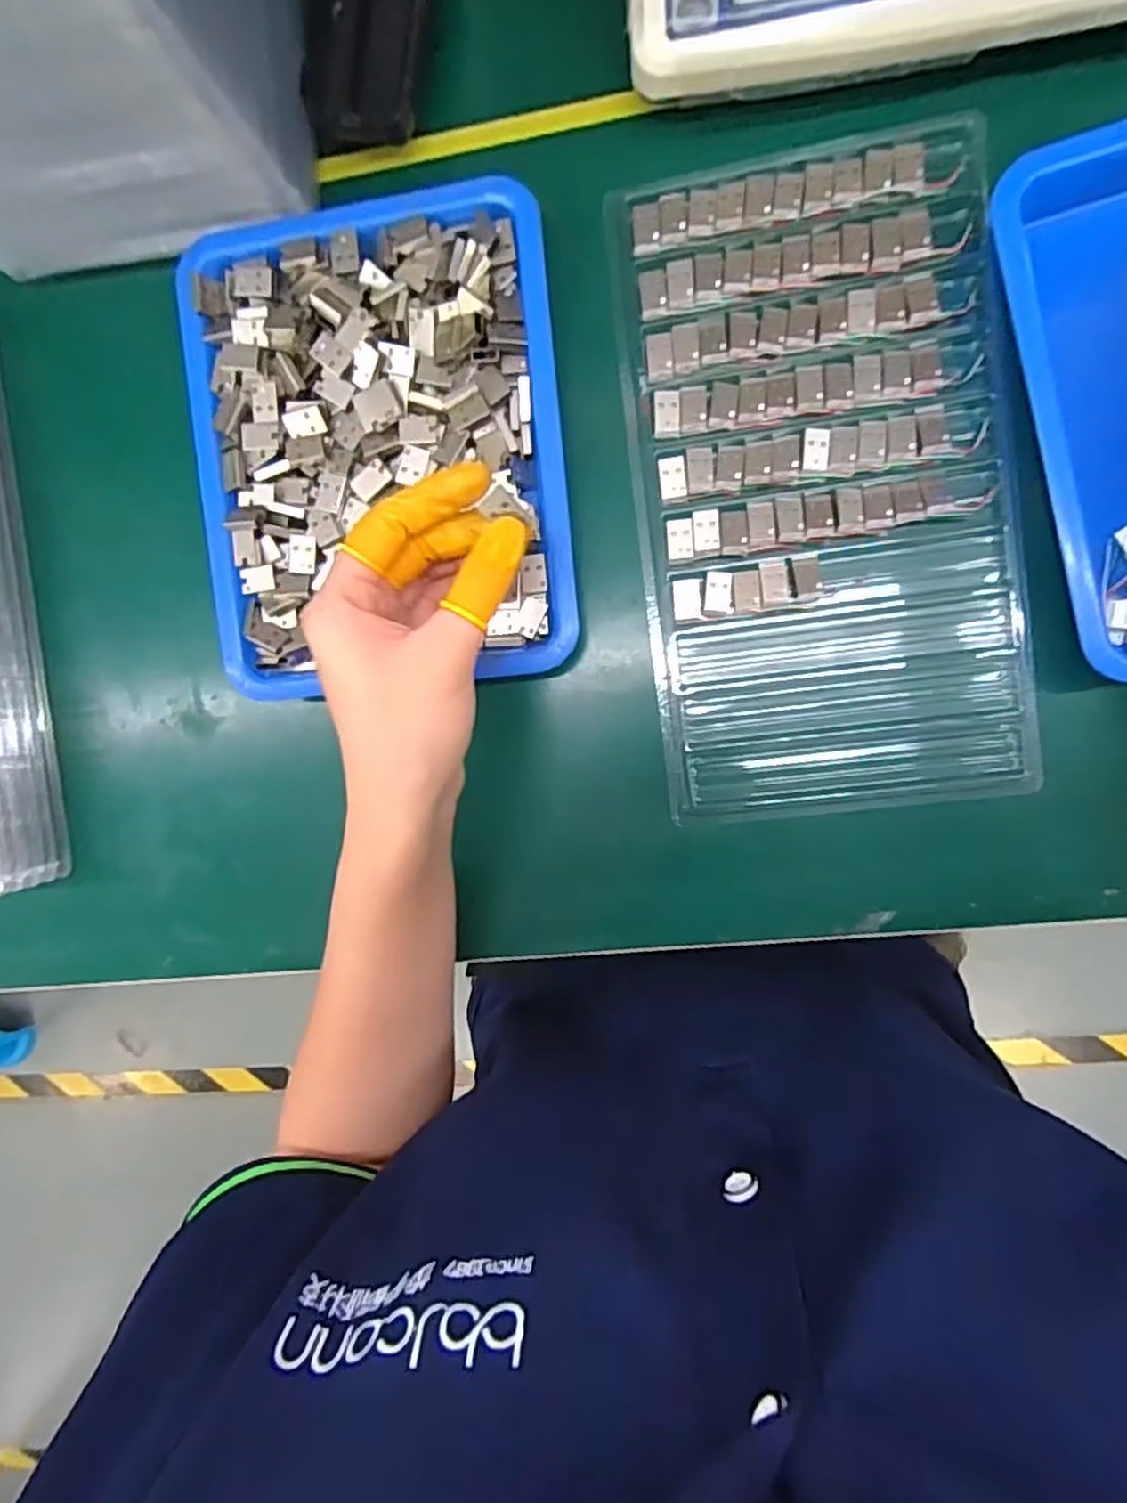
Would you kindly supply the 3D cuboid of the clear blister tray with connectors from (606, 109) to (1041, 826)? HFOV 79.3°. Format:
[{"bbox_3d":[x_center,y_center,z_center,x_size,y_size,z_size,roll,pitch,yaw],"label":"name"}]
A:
[{"bbox_3d":[0.116,-0.116,0.310,0.158,0.008,0.290,-6,94,8],"label":"clear blister tray with connectors"}]

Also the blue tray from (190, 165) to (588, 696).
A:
[{"bbox_3d":[-0.085,-0.141,0.324,0.172,0.028,0.214,-4,95,8],"label":"blue tray"}]

